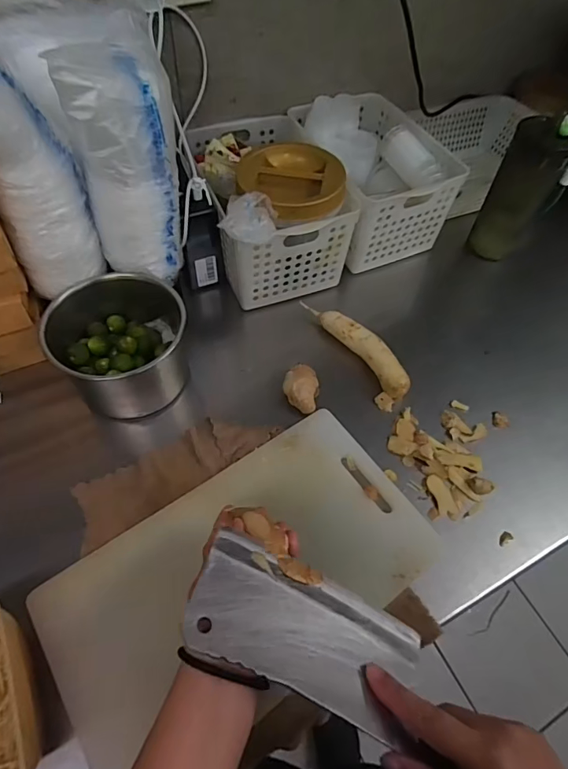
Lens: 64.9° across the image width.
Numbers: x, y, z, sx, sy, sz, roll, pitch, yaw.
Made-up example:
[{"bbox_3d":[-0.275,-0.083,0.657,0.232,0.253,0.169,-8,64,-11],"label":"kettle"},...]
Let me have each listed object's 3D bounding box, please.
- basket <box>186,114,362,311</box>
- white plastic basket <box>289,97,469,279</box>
[{"bbox_3d":[-0.021,-0.270,0.651,0.177,0.164,0.290,-12,58,-11],"label":"basket"},{"bbox_3d":[0.136,-0.332,0.713,0.190,0.146,0.262,-17,59,-14],"label":"white plastic basket"}]

